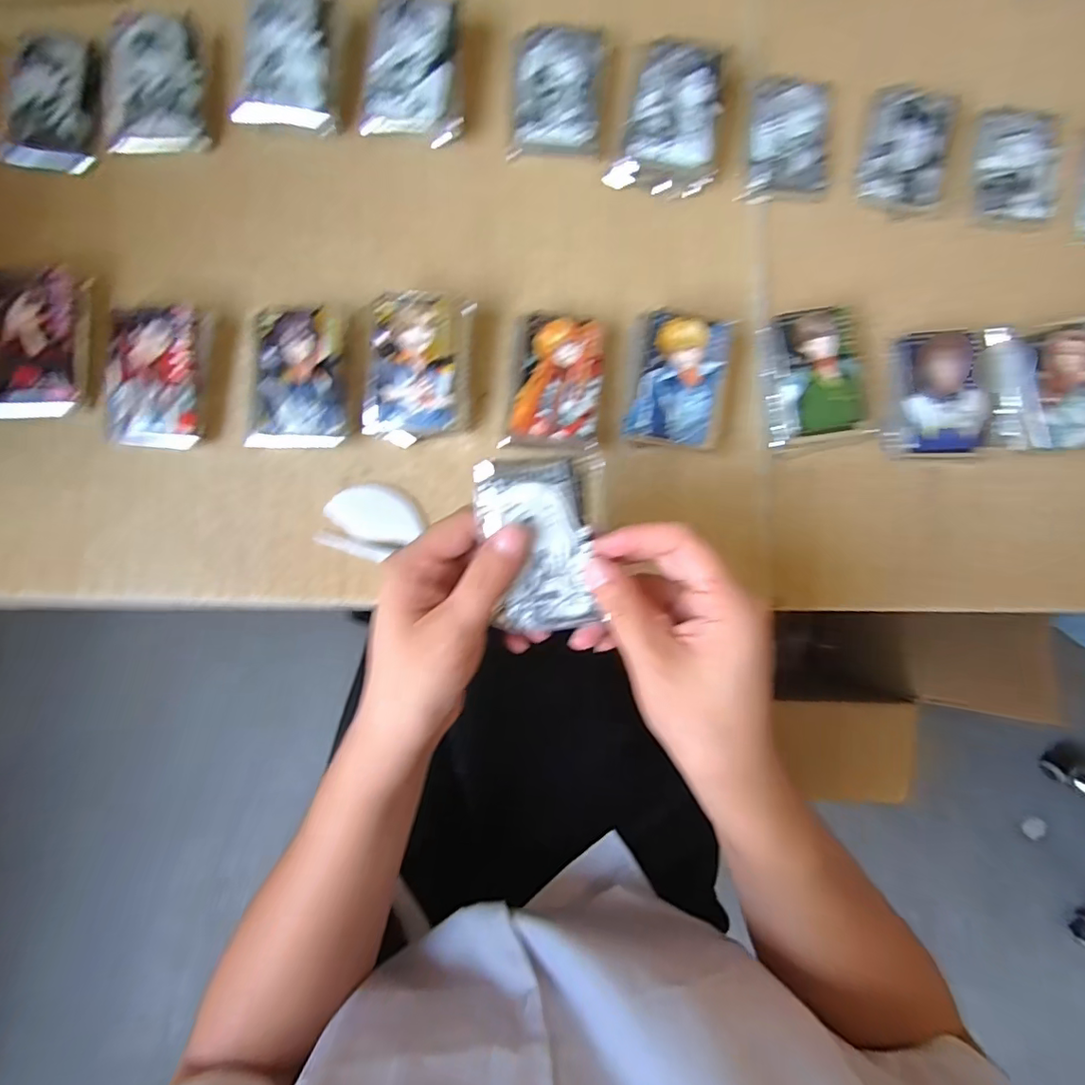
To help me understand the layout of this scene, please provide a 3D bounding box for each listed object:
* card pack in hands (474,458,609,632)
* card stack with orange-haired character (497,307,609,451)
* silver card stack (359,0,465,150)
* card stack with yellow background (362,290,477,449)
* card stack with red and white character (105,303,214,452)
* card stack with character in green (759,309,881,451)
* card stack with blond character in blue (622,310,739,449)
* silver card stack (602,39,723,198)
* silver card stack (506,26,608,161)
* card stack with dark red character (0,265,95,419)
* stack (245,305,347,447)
[{"bbox_3d":[-0.001,0.002,0.294,0.067,0.015,0.092,-2,102,-6],"label":"card pack in hands"},{"bbox_3d":[0.010,-0.108,0.376,0.061,0.023,0.093,8,85,-2],"label":"card stack with orange-haired character"},{"bbox_3d":[-0.087,-0.334,0.383,0.067,0.030,0.095,7,85,-2],"label":"silver card stack"},{"bbox_3d":[-0.083,-0.117,0.366,0.067,0.031,0.093,6,85,-3],"label":"card stack with yellow background"},{"bbox_3d":[-0.251,-0.108,0.355,0.059,0.013,0.093,5,86,-3],"label":"card stack with red and white character"},{"bbox_3d":[0.190,-0.115,0.382,0.068,0.017,0.091,-6,86,-3],"label":"card stack with character in green"},{"bbox_3d":[0.093,-0.108,0.374,0.064,0.029,0.086,11,85,-2],"label":"card stack with blond character in blue"},{"bbox_3d":[0.091,-0.303,0.387,0.069,0.030,0.095,9,85,-2],"label":"silver card stack"},{"bbox_3d":[0.012,-0.326,0.392,0.062,0.017,0.090,4,86,-3],"label":"silver card stack"},{"bbox_3d":[-0.326,-0.126,0.345,0.060,0.014,0.094,0,86,-3],"label":"card stack with dark red character"},{"bbox_3d":[-0.163,-0.110,0.365,0.063,0.018,0.093,1,86,-3],"label":"stack"}]

